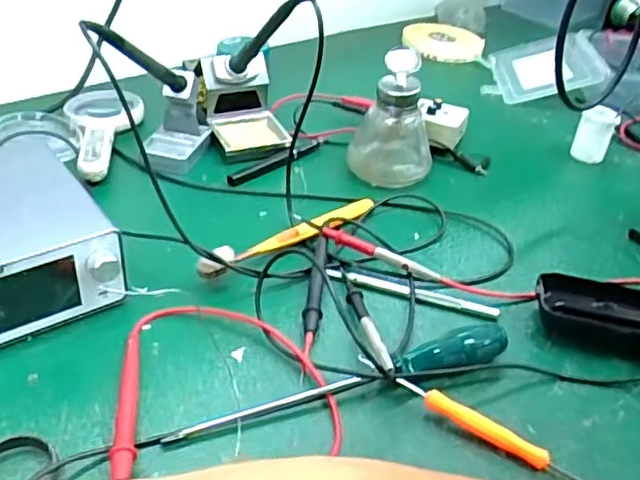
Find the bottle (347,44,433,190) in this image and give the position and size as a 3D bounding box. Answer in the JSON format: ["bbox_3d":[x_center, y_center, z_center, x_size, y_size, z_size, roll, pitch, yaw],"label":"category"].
[{"bbox_3d":[0.074,-0.116,0.648,0.065,0.105,0.067,-23,45,-34],"label":"bottle"}]

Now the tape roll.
[{"bbox_3d":[0.177,-0.287,0.970,0.116,0.017,0.116,4,36,-3],"label":"tape roll"}]

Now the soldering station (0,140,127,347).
[{"bbox_3d":[-0.218,-0.003,0.487,0.099,0.065,0.155,-20,44,-31],"label":"soldering station"}]

